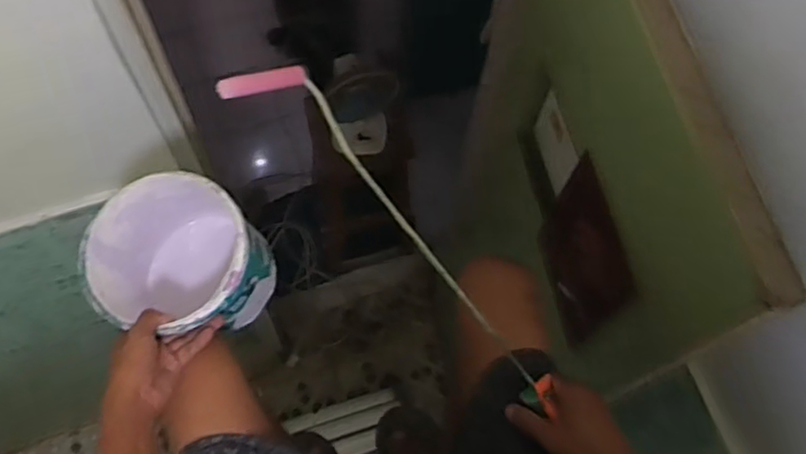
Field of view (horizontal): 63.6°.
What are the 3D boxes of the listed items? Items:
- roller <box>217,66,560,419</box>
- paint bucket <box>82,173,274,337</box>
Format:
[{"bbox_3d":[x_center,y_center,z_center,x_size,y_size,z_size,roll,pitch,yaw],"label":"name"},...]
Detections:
[{"bbox_3d":[-0.004,-0.015,0.719,0.496,0.021,0.107,44,53,12],"label":"roller"},{"bbox_3d":[-0.245,0.050,0.730,0.167,0.159,0.167,0,66,-1],"label":"paint bucket"}]

